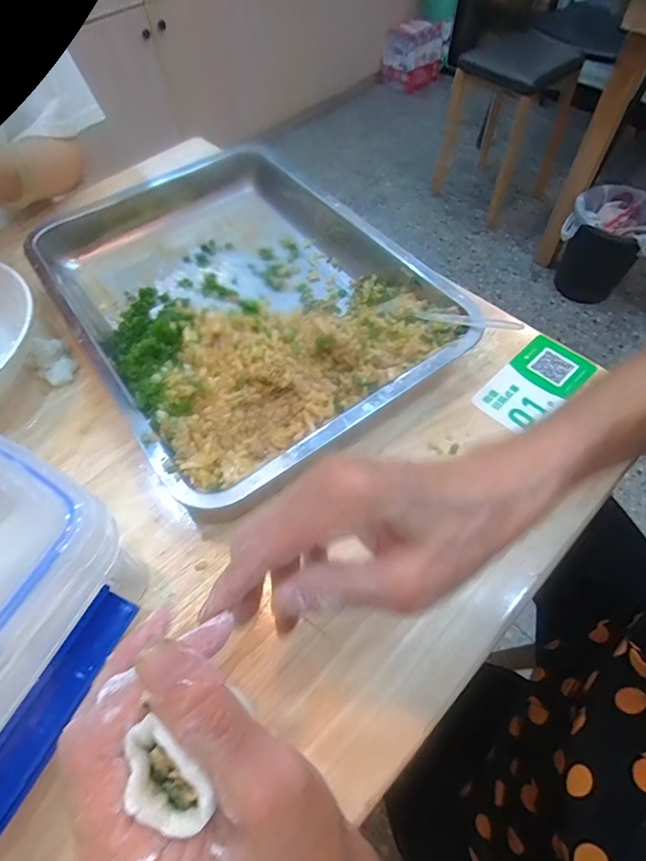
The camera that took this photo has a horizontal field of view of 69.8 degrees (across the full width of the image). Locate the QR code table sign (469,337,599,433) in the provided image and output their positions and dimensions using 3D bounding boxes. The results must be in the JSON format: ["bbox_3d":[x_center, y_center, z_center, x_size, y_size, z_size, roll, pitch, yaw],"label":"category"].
[{"bbox_3d":[0.185,-0.040,0.405,0.059,0.007,0.106,39,67,23],"label":"QR code table sign"}]

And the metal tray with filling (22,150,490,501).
[{"bbox_3d":[-0.091,-0.150,0.459,0.301,0.058,0.438,-32,62,-17],"label":"metal tray with filling"}]

